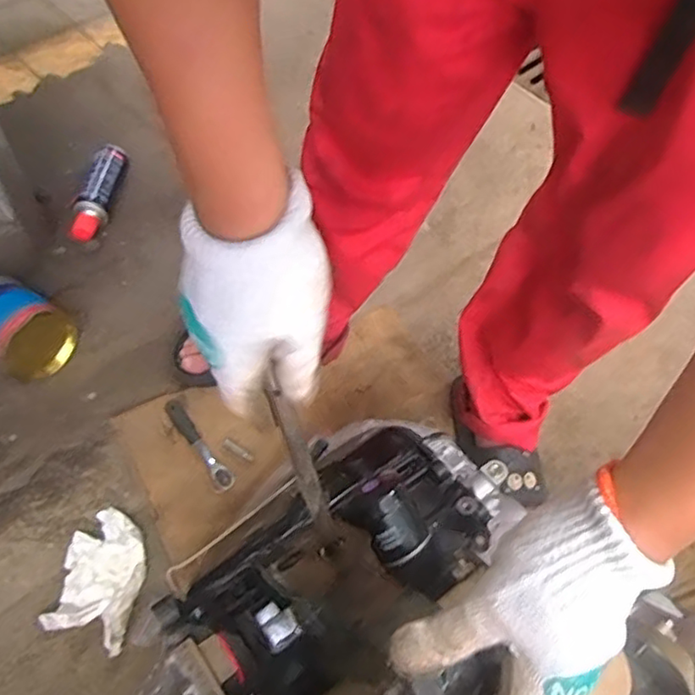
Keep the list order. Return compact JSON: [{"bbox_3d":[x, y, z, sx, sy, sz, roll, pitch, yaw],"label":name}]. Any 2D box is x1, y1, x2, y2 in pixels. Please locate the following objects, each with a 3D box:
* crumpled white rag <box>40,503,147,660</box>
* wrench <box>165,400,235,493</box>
[{"bbox_3d":[-0.319,0.291,0.815,0.111,0.037,0.155,14,59,5],"label":"crumpled white rag"},{"bbox_3d":[-0.212,0.140,0.899,0.029,0.024,0.148,-34,83,-20],"label":"wrench"}]

